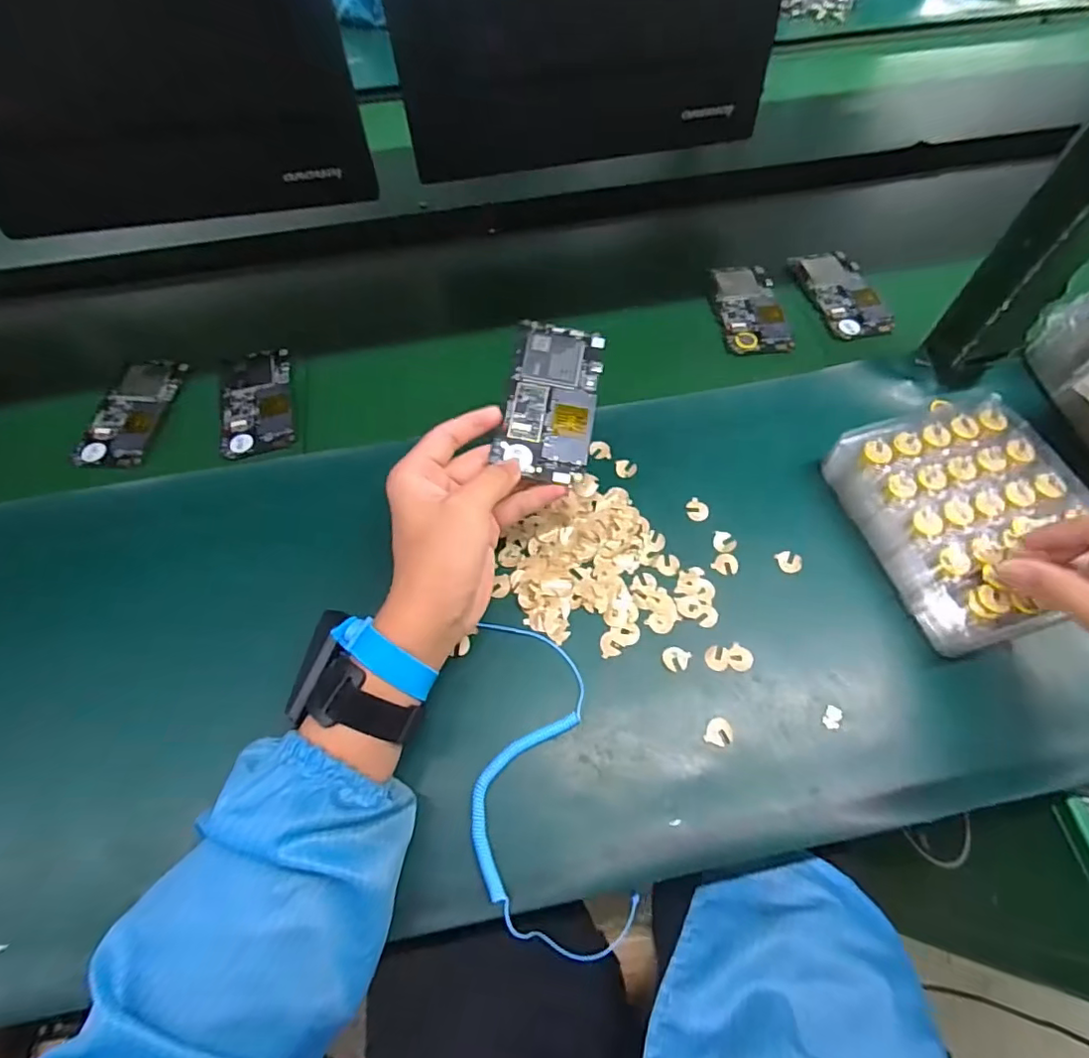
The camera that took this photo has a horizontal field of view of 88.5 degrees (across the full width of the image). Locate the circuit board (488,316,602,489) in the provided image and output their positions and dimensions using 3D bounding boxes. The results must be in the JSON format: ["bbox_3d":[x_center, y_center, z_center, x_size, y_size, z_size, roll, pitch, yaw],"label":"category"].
[{"bbox_3d":[0.005,-0.093,0.403,0.065,0.006,0.121,11,73,1],"label":"circuit board"}]

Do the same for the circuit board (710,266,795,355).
[{"bbox_3d":[0.208,-0.227,0.567,0.065,0.010,0.122,-3,59,1],"label":"circuit board"}]

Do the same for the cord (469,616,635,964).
[{"bbox_3d":[-0.006,0.157,0.361,0.088,0.017,0.206,-13,59,-4],"label":"cord"}]

